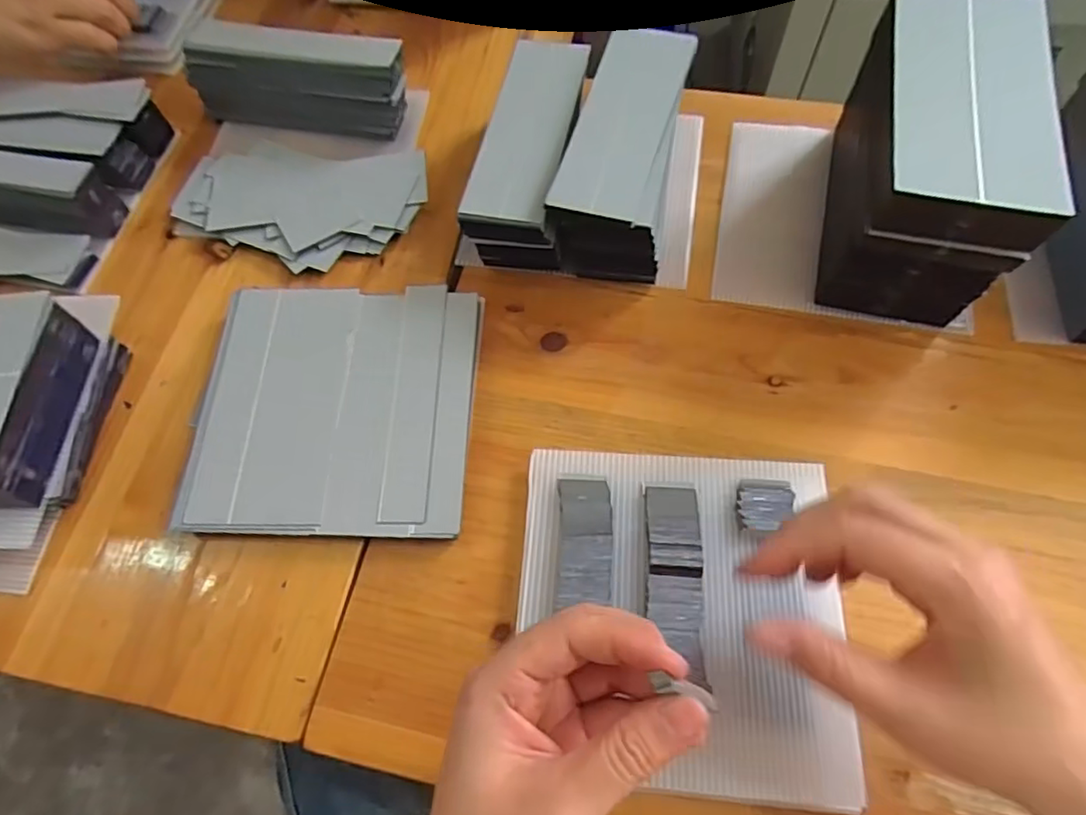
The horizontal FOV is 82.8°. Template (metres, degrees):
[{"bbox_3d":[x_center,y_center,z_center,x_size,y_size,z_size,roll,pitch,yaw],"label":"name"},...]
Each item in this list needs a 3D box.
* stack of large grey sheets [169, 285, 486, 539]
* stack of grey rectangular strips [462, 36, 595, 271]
[{"bbox_3d":[-0.123,-0.001,0.371,0.159,0.016,0.156,0,66,3],"label":"stack of large grey sheets"},{"bbox_3d":[-0.008,-0.166,0.417,0.059,0.063,0.156,8,67,7],"label":"stack of grey rectangular strips"}]

